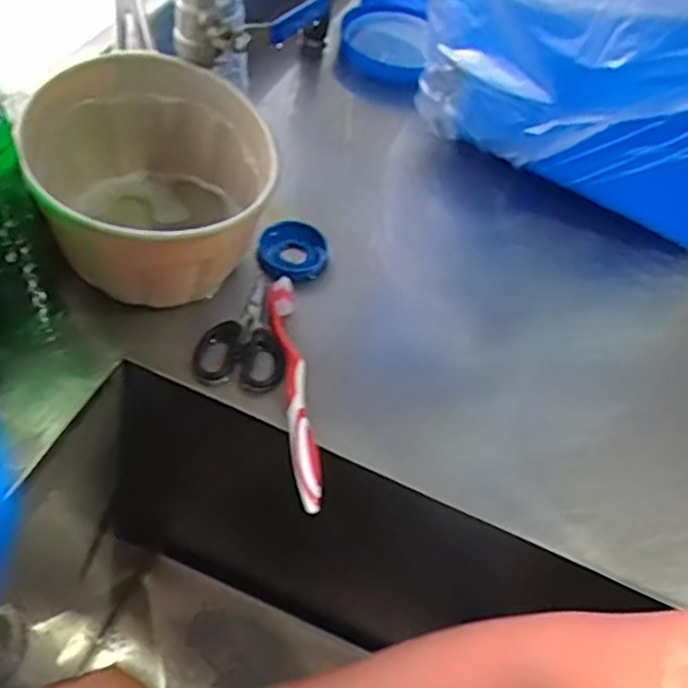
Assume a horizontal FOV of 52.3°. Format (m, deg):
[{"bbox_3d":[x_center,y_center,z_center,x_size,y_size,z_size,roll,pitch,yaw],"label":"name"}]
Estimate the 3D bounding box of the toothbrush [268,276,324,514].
[{"bbox_3d":[-0.035,0.028,0.490,0.020,0.020,0.183,-6,52,-8],"label":"toothbrush"}]

